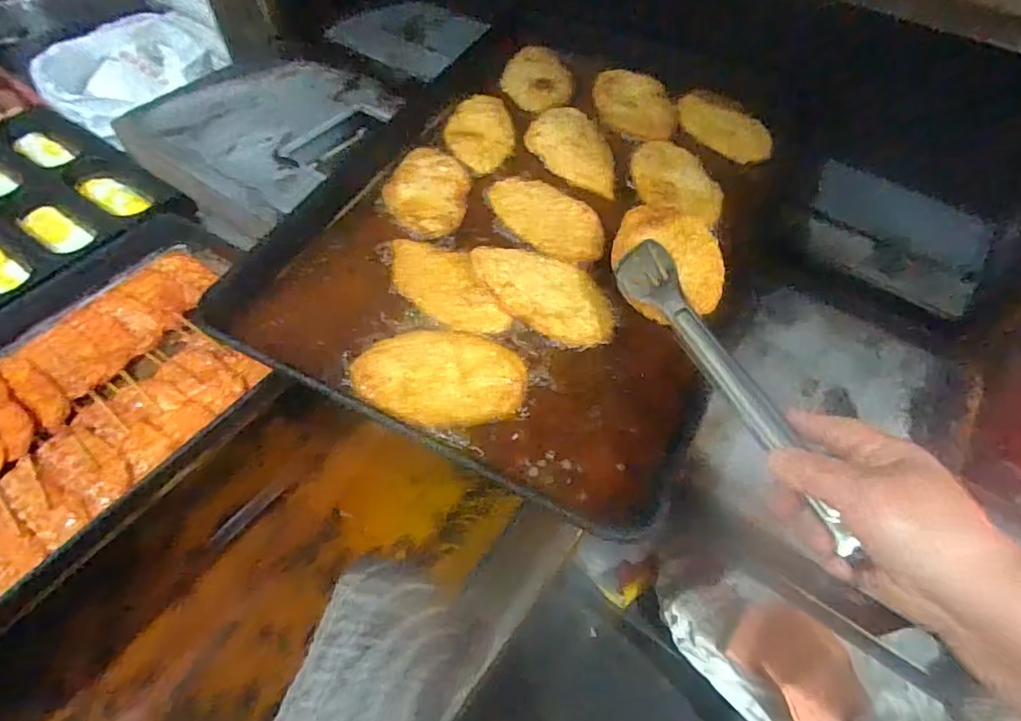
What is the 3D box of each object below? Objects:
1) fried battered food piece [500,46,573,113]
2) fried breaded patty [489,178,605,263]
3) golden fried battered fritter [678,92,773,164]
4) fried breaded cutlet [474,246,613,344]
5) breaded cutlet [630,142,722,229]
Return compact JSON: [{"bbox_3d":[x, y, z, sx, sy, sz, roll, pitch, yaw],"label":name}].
[{"bbox_3d":[0.030,-0.357,0.706,0.081,0.017,0.129,-11,56,-9],"label":"fried battered food piece"},{"bbox_3d":[0.035,-0.144,0.563,0.071,0.008,0.143,-36,64,-23],"label":"fried breaded patty"},{"bbox_3d":[0.247,-0.271,0.652,0.051,0.027,0.125,-39,65,-25],"label":"golden fried battered fritter"},{"bbox_3d":[0.031,-0.065,0.503,0.136,0.017,0.079,30,60,18],"label":"fried breaded cutlet"},{"bbox_3d":[0.171,-0.187,0.595,0.073,0.018,0.116,-19,58,-14],"label":"breaded cutlet"}]

